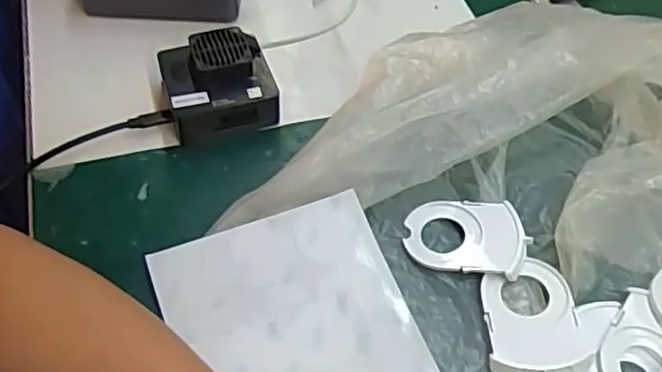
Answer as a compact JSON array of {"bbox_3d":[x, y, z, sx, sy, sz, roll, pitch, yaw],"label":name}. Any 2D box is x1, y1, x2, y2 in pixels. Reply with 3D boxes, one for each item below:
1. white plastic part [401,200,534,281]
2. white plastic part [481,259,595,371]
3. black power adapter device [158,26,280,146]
[{"bbox_3d":[0.090,0.033,0.430,0.078,0.006,0.057,4,53,-1],"label":"white plastic part"},{"bbox_3d":[0.122,0.081,0.394,0.058,0.012,0.075,-3,54,-6],"label":"white plastic part"},{"bbox_3d":[-0.083,-0.075,0.479,0.078,0.048,0.066,-13,55,-11],"label":"black power adapter device"}]

